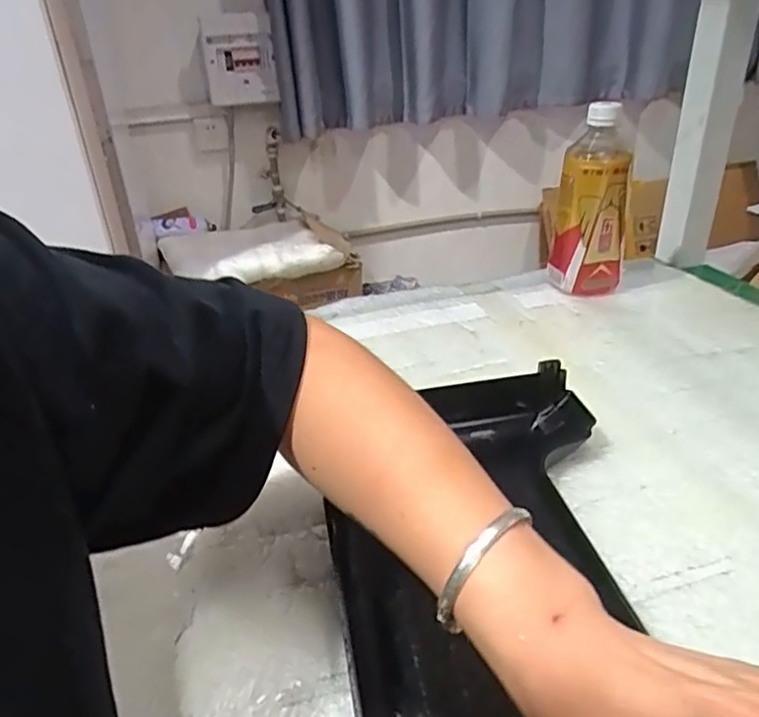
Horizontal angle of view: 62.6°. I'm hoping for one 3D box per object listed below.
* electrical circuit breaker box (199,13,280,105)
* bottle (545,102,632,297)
[{"bbox_3d":[-0.351,-0.734,1.535,0.180,0.198,0.052,1,24,5],"label":"electrical circuit breaker box"},{"bbox_3d":[0.213,-0.152,0.629,0.071,0.177,0.060,7,31,17],"label":"bottle"}]

